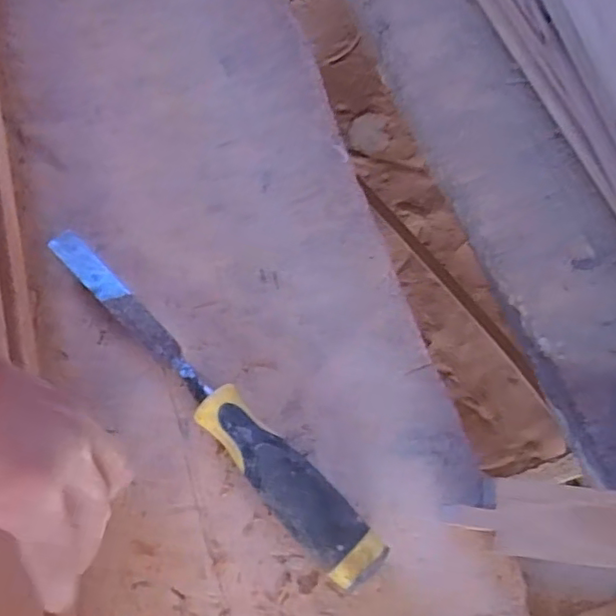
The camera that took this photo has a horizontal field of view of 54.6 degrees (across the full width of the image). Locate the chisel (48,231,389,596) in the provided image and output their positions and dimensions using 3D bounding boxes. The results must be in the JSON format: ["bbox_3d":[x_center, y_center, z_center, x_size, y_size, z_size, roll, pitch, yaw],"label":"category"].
[{"bbox_3d":[-0.058,0.048,0.337,0.031,0.029,0.260,-41,76,-13],"label":"chisel"}]

